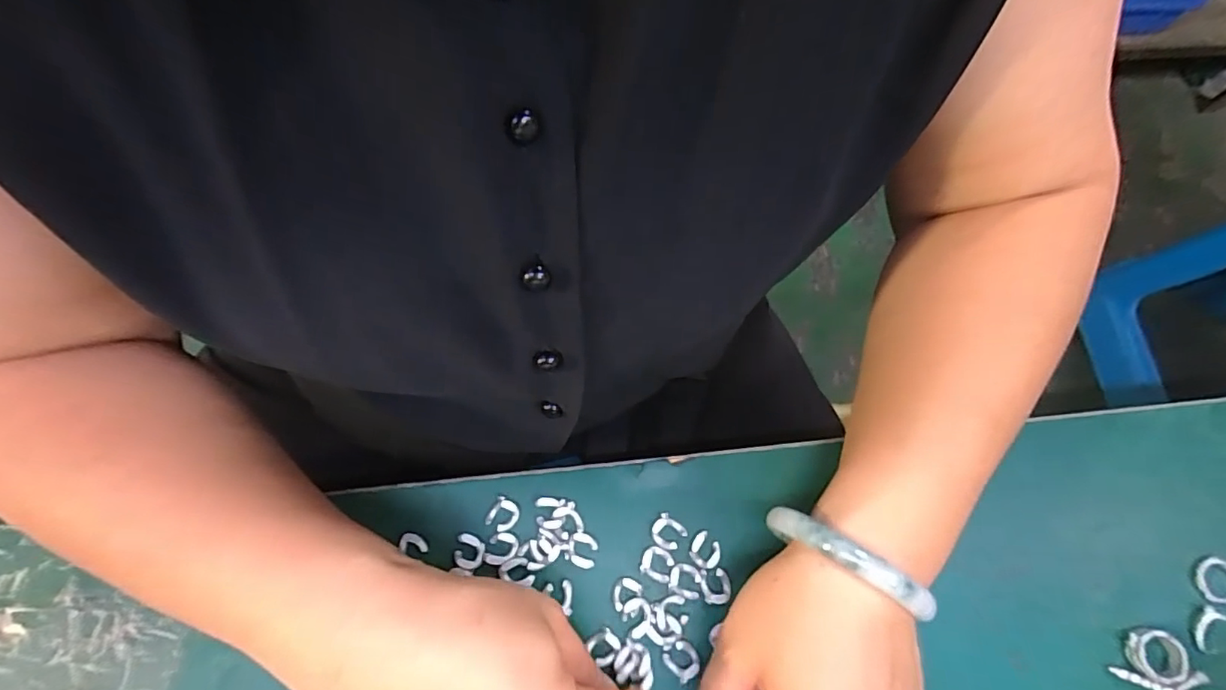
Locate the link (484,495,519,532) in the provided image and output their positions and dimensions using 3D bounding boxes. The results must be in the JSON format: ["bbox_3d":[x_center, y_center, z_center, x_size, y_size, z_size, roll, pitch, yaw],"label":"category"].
[{"bbox_3d":[-0.055,0.085,0.262,0.014,0.004,0.015,29,72,10],"label":"link"}]

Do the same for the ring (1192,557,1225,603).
[{"bbox_3d":[0.298,0.115,0.257,0.023,0.004,0.021,0,69,0],"label":"ring"}]

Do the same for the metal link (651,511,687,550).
[{"bbox_3d":[0.027,0.093,0.260,0.016,0.004,0.015,0,69,0],"label":"metal link"}]

